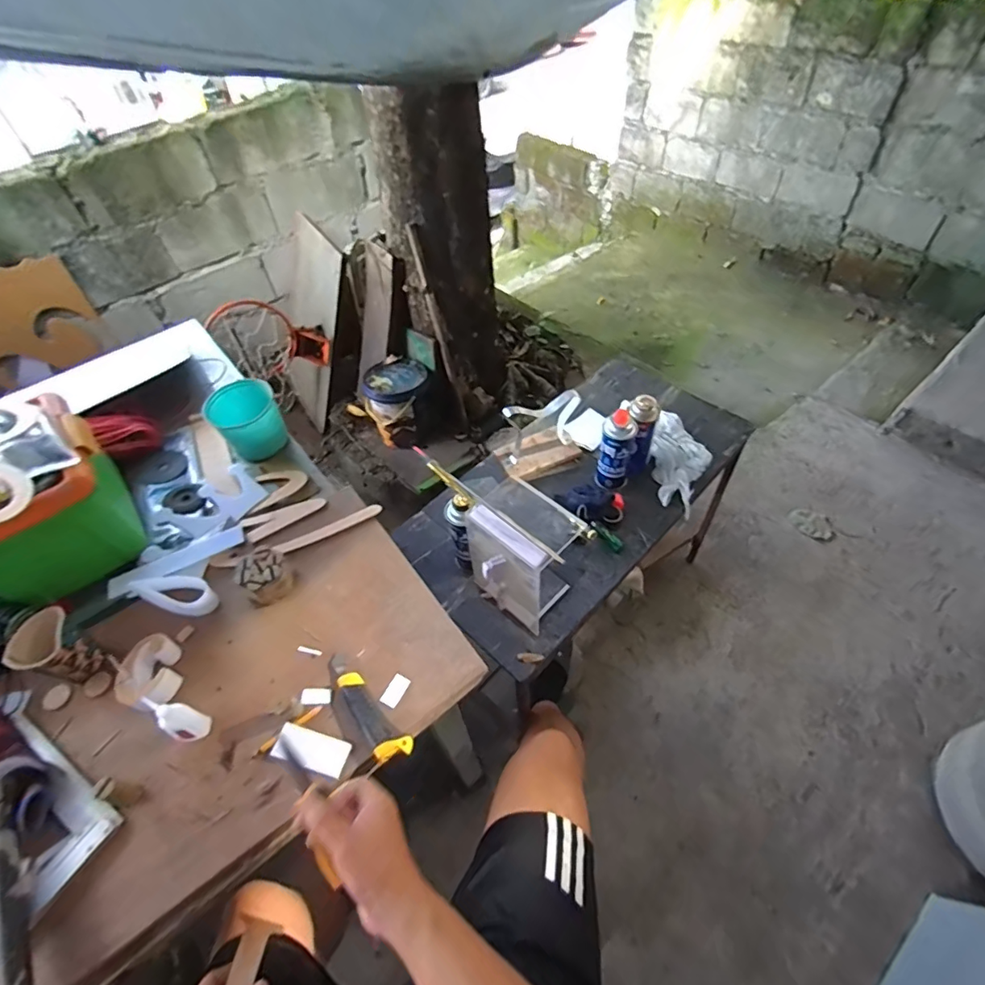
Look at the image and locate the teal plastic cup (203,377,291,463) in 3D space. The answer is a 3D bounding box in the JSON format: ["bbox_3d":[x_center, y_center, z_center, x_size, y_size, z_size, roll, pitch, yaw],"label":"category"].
[{"bbox_3d":[-0.461,-0.133,0.971,0.118,0.115,0.122,-38,59,-22],"label":"teal plastic cup"}]

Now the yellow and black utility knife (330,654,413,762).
[{"bbox_3d":[-0.167,0.275,0.654,0.041,0.022,0.167,-39,60,-23],"label":"yellow and black utility knife"}]

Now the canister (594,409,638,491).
[{"bbox_3d":[0.250,-0.079,1.036,0.060,0.179,0.060,11,54,12],"label":"canister"}]

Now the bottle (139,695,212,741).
[{"bbox_3d":[-0.384,0.276,0.622,0.037,0.089,0.031,-8,53,-2],"label":"bottle"}]

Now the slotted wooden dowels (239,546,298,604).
[{"bbox_3d":[-0.343,0.124,0.768,0.070,0.049,0.069,-39,60,-23],"label":"slotted wooden dowels"}]

